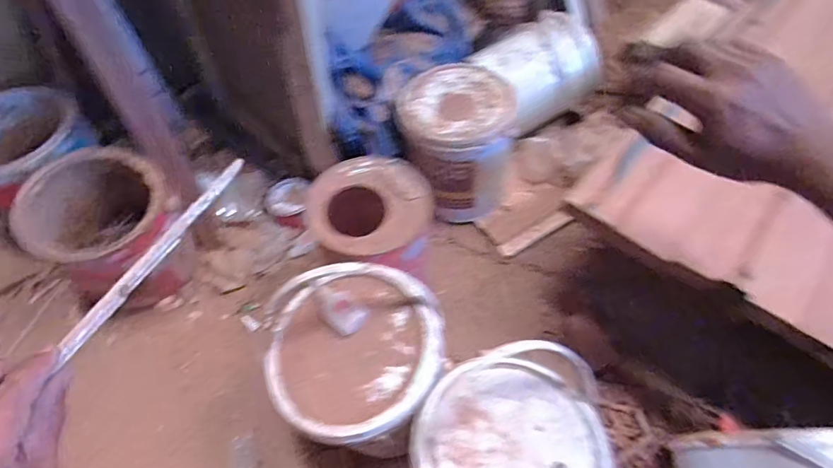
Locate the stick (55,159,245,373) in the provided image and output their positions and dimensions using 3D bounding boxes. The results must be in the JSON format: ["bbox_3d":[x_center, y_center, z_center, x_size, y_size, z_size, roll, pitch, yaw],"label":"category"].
[{"bbox_3d":[-0.177,0.010,0.322,0.011,0.011,0.163,29,70,19],"label":"stick"}]

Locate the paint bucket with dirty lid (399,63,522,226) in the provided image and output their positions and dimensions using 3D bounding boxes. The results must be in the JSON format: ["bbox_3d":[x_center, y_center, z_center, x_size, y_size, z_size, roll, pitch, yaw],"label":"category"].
[{"bbox_3d":[0.066,-0.144,0.773,0.179,0.197,0.180,-1,56,0],"label":"paint bucket with dirty lid"}]

